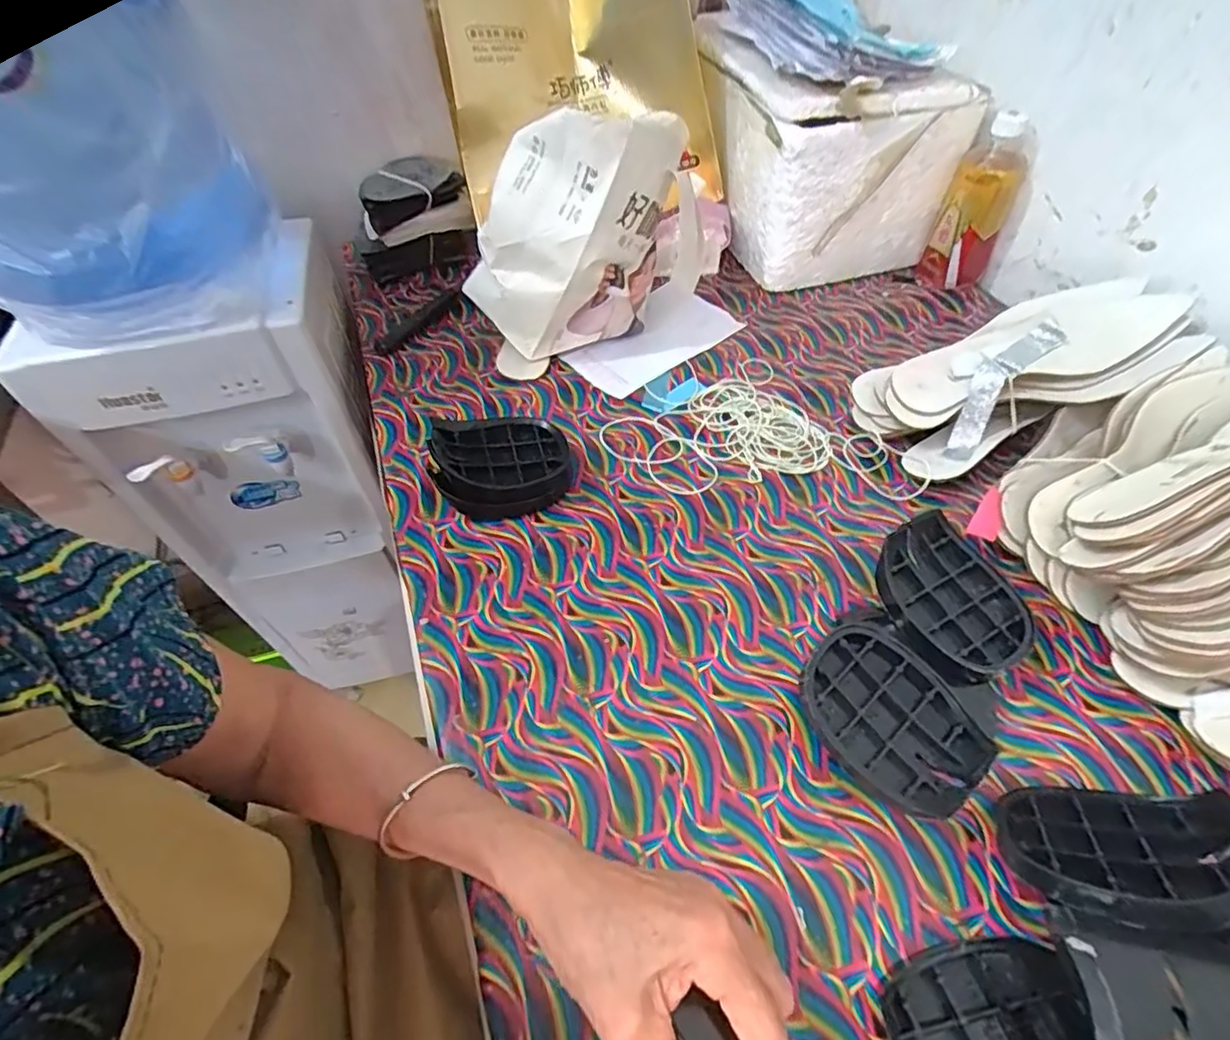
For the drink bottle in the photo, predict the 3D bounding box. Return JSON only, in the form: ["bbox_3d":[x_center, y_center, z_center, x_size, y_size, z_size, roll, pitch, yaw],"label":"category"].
[{"bbox_3d":[0.426,-0.367,0.705,0.079,0.170,0.084,25,56,21],"label":"drink bottle"}]

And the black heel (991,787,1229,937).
[{"bbox_3d":[0.281,0.183,0.332,0.116,0.030,0.091,-2,15,23],"label":"black heel"}]

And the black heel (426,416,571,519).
[{"bbox_3d":[-0.102,-0.052,0.549,0.119,0.052,0.091,-14,52,-9],"label":"black heel"}]

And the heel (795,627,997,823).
[{"bbox_3d":[0.181,0.132,0.400,0.086,0.042,0.112,-37,58,-24],"label":"heel"}]

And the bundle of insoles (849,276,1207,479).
[{"bbox_3d":[0.384,-0.140,0.568,0.291,0.060,0.136,-23,53,2],"label":"bundle of insoles"}]

